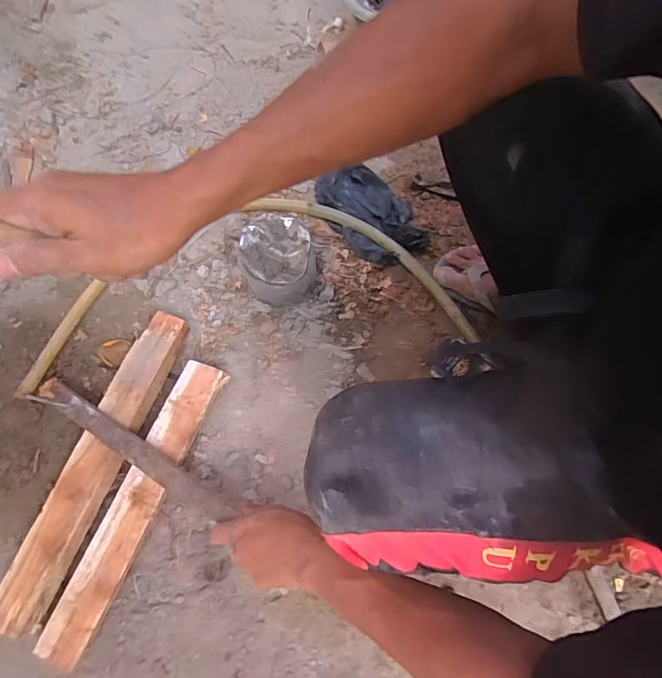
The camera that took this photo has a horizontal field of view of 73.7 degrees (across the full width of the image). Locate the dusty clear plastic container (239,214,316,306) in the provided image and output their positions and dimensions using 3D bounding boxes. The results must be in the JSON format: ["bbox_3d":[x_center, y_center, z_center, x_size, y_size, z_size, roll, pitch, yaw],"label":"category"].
[{"bbox_3d":[-0.082,-0.119,0.693,0.106,0.091,0.111,0,71,-1],"label":"dusty clear plastic container"}]

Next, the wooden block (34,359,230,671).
[{"bbox_3d":[-0.263,0.224,0.617,0.065,0.045,0.408,23,72,6],"label":"wooden block"}]

